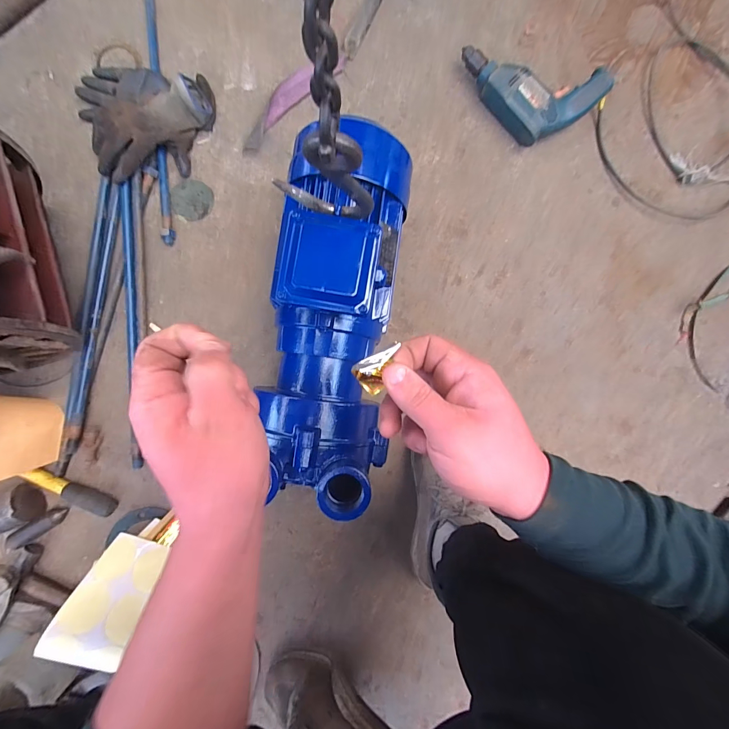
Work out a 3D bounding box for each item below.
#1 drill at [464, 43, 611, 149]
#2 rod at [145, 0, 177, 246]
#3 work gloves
[{"bbox_3d":[0.312,-0.534,0.643,0.182,0.061,0.234,-42,90,-3],"label":"drill"},{"bbox_3d":[-0.383,-0.508,0.628,0.022,0.020,0.588,-6,88,-3],"label":"rod"},{"bbox_3d":[-0.383,-0.449,0.608,0.219,0.059,0.226,0,88,-3],"label":"work gloves"}]

